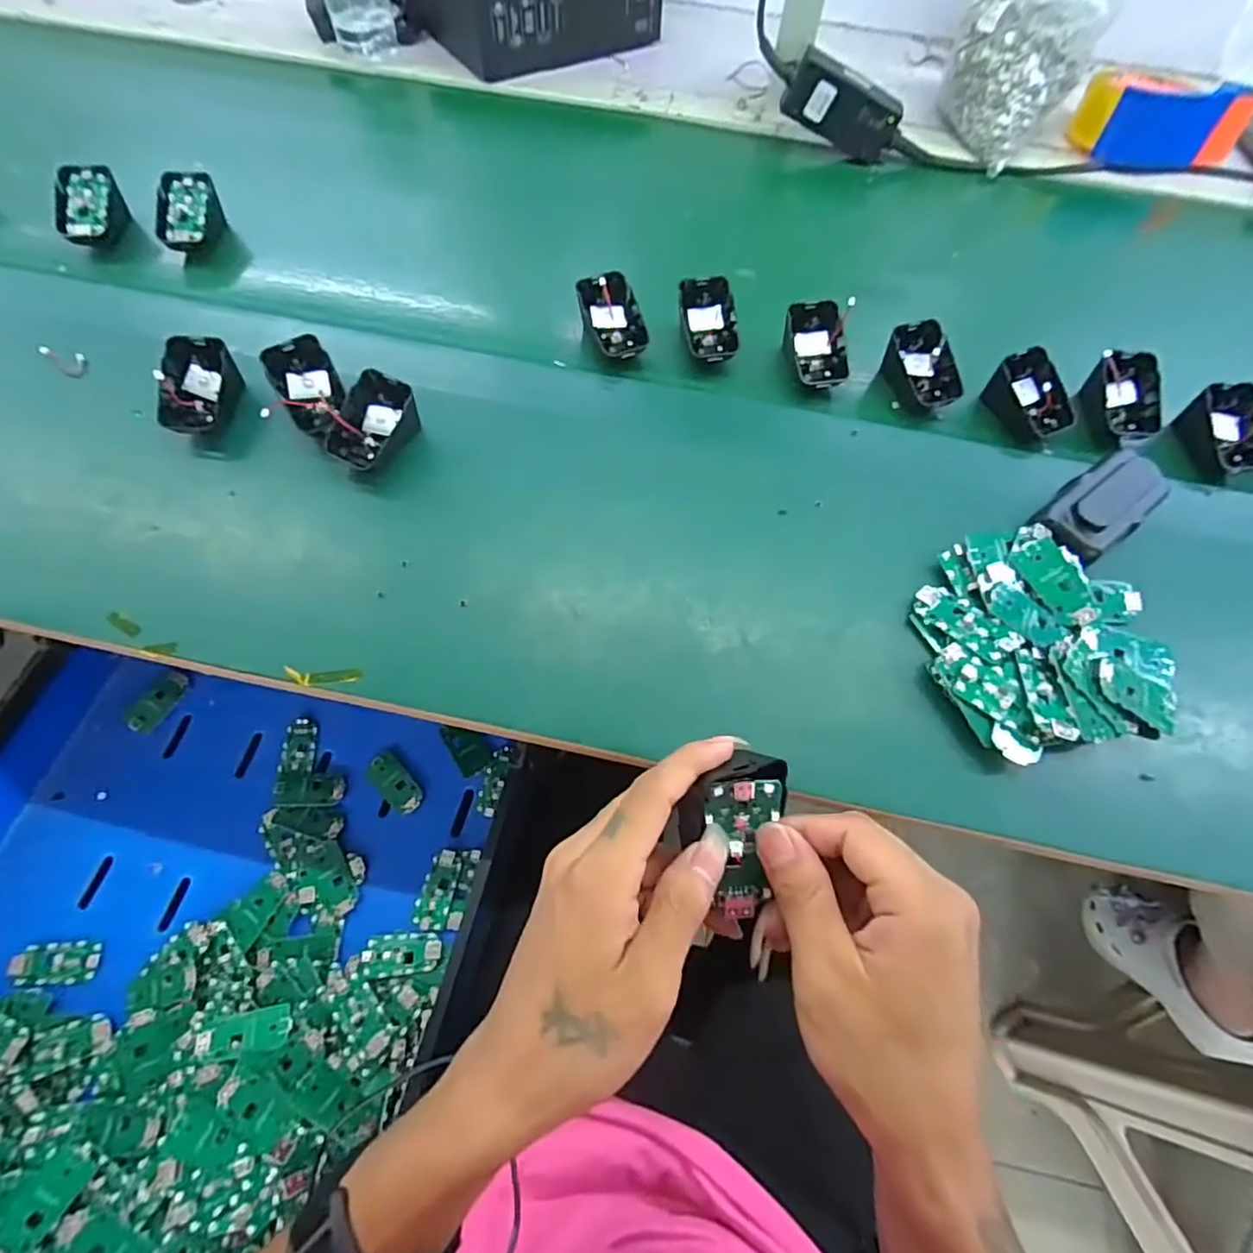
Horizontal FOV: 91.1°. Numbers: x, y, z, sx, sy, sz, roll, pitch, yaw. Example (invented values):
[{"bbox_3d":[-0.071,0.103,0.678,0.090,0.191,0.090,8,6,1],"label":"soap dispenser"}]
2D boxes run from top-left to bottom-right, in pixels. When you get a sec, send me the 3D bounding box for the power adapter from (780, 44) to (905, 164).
[{"bbox_3d":[0.218,-0.514,0.615,0.123,0.056,0.024,17,62,-20],"label":"power adapter"}]

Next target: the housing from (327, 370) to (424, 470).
[{"bbox_3d":[-0.181,-0.143,0.439,0.050,0.041,0.063,20,65,9],"label":"housing"}]

